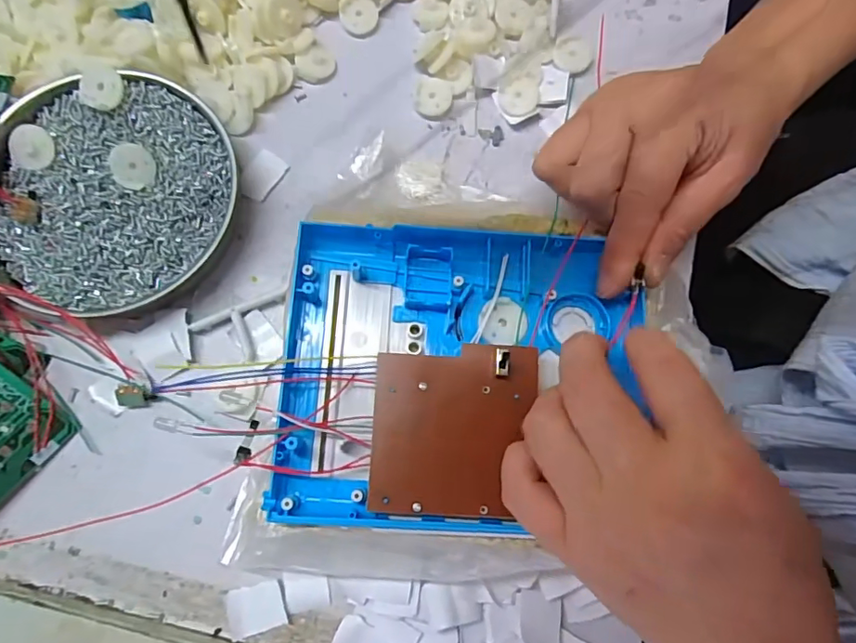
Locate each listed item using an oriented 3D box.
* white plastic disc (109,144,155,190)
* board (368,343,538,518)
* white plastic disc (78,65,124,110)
[{"bbox_3d":[-0.162,-0.085,0.286,0.022,0.005,0.023,-4,114,-8],"label":"white plastic disc"},{"bbox_3d":[0.011,0.046,0.228,0.069,0.004,0.072,3,76,-1],"label":"board"},{"bbox_3d":[-0.179,-0.128,0.283,0.026,0.005,0.022,14,76,2],"label":"white plastic disc"}]

